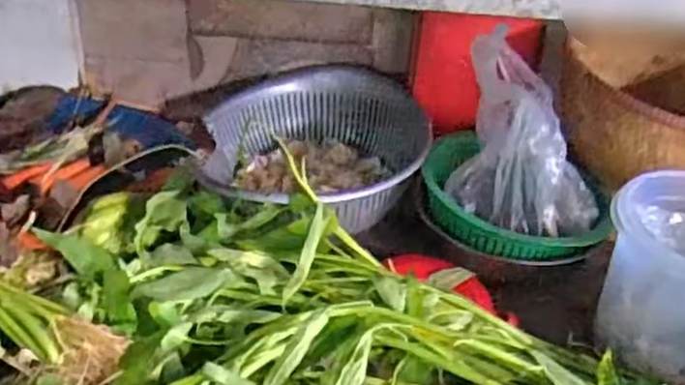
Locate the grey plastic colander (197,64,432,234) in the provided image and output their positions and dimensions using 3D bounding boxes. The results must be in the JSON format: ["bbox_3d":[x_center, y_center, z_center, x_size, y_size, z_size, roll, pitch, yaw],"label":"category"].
[{"bbox_3d":[-0.013,-0.056,0.888,0.274,0.109,0.257,3,33,-2],"label":"grey plastic colander"}]

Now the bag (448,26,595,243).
[{"bbox_3d":[0.202,-0.058,0.747,0.166,0.136,0.152,15,35,16],"label":"bag"}]

